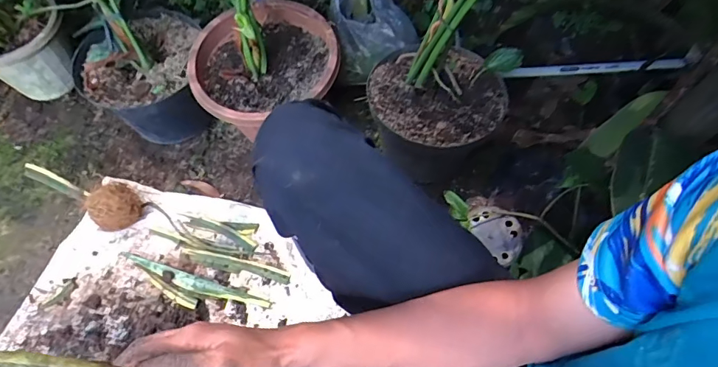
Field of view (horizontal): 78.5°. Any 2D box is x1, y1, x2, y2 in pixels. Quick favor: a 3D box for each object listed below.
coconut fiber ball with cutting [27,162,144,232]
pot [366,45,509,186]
[{"bbox_3d":[-0.560,0.020,0.920,0.226,0.105,0.091,25,62,19],"label":"coconut fiber ball with cutting"},{"bbox_3d":[0.152,-0.136,0.941,0.261,0.195,0.249,-2,57,3],"label":"pot"}]

